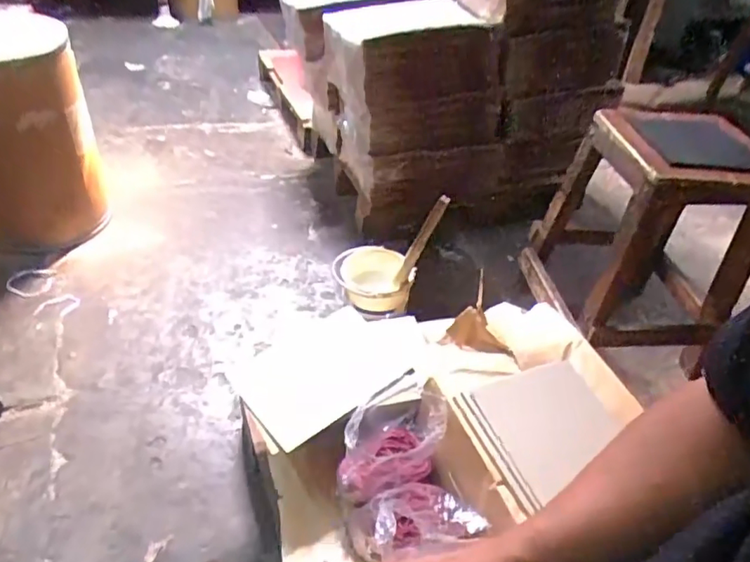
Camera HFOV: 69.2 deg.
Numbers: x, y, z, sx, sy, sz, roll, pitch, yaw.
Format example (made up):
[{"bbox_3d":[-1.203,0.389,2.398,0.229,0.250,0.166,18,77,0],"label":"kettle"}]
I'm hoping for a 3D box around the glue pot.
[{"bbox_3d":[-0.012,0.008,1.355,0.173,0.117,0.194,1,41,-7],"label":"glue pot"}]

